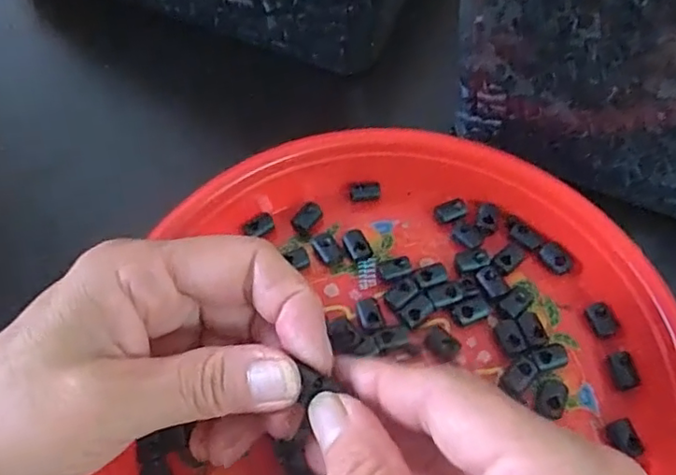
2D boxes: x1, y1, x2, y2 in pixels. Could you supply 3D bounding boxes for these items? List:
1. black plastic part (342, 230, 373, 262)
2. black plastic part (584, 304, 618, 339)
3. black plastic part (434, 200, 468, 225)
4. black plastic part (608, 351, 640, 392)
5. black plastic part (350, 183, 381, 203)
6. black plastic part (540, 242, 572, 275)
[{"bbox_3d":[0.009,0.003,0.279,0.011,0.004,0.016,-21,63,-11],"label":"black plastic part"},{"bbox_3d":[0.119,0.037,0.268,0.010,0.004,0.015,-14,62,-8],"label":"black plastic part"},{"bbox_3d":[0.056,-0.013,0.293,0.017,0.004,0.010,-23,64,-12],"label":"black plastic part"},{"bbox_3d":[0.123,0.057,0.257,0.009,0.004,0.016,-3,61,-2],"label":"black plastic part"},{"bbox_3d":[0.014,-0.023,0.299,0.015,0.006,0.008,-5,61,-3],"label":"black plastic part"},{"bbox_3d":[0.103,0.010,0.280,0.010,0.004,0.016,-33,66,-17],"label":"black plastic part"}]

